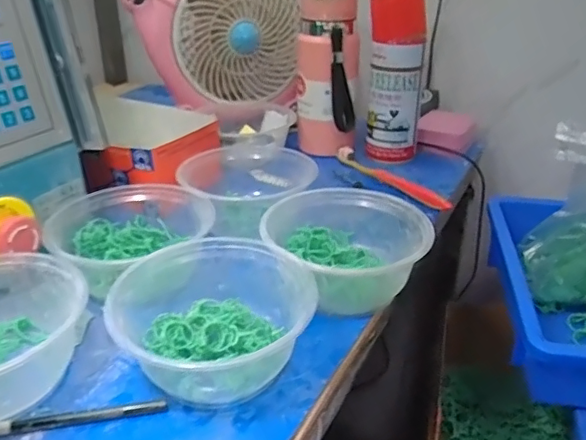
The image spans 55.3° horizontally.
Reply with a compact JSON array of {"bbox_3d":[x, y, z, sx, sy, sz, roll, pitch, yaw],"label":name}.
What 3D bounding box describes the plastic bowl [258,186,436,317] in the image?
[{"bbox_3d":[0.047,0.022,0.473,0.133,0.063,0.126,10,30,15],"label":"plastic bowl"}]

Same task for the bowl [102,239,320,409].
[{"bbox_3d":[-0.059,0.067,0.388,0.133,0.063,0.122,1,28,0],"label":"bowl"}]

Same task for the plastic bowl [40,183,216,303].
[{"bbox_3d":[-0.135,0.013,0.472,0.131,0.049,0.133,1,28,0],"label":"plastic bowl"}]

